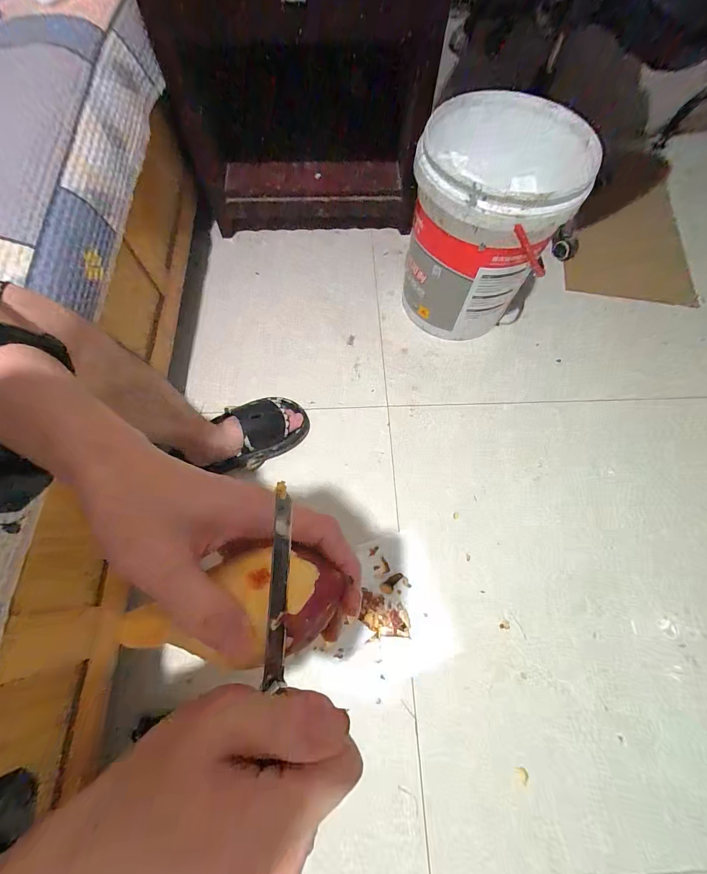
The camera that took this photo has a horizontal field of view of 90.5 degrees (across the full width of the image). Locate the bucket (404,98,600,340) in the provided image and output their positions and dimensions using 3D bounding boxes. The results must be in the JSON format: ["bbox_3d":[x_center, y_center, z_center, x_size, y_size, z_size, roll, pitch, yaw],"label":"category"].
[{"bbox_3d":[0.265,-0.433,0.775,0.303,0.373,0.279,23,70,7],"label":"bucket"}]

